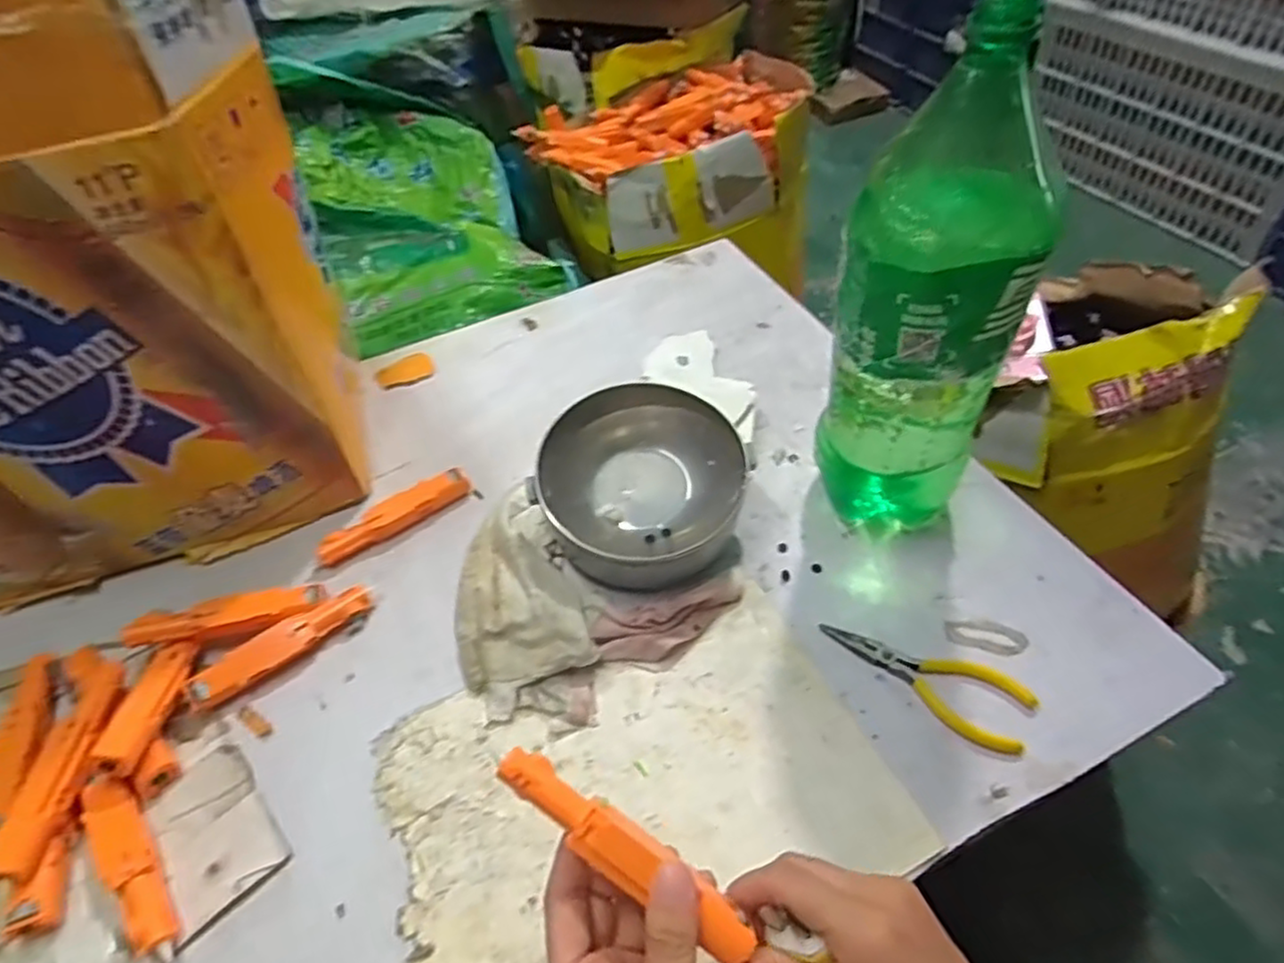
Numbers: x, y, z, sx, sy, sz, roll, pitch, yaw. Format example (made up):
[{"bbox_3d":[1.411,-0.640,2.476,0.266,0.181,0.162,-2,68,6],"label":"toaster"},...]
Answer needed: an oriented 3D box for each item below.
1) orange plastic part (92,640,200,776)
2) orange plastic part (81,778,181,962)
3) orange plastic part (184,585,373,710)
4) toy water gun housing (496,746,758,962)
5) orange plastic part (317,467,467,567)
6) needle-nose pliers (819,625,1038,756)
[{"bbox_3d":[-0.307,0.138,0.440,0.023,0.015,0.092,-5,36,-2],"label":"orange plastic part"},{"bbox_3d":[-0.282,0.212,0.391,0.024,0.018,0.110,-37,55,-23],"label":"orange plastic part"},{"bbox_3d":[-0.243,0.111,0.481,0.121,0.020,0.024,-33,53,-20],"label":"orange plastic part"},{"bbox_3d":[-0.007,0.148,0.283,0.119,0.013,0.020,35,59,7],"label":"toy water gun housing"},{"bbox_3d":[-0.189,0.026,0.543,0.120,0.016,0.022,-31,53,-18],"label":"orange plastic part"},{"bbox_3d":[0.175,0.122,0.442,0.127,0.006,0.049,23,56,25],"label":"needle-nose pliers"}]

